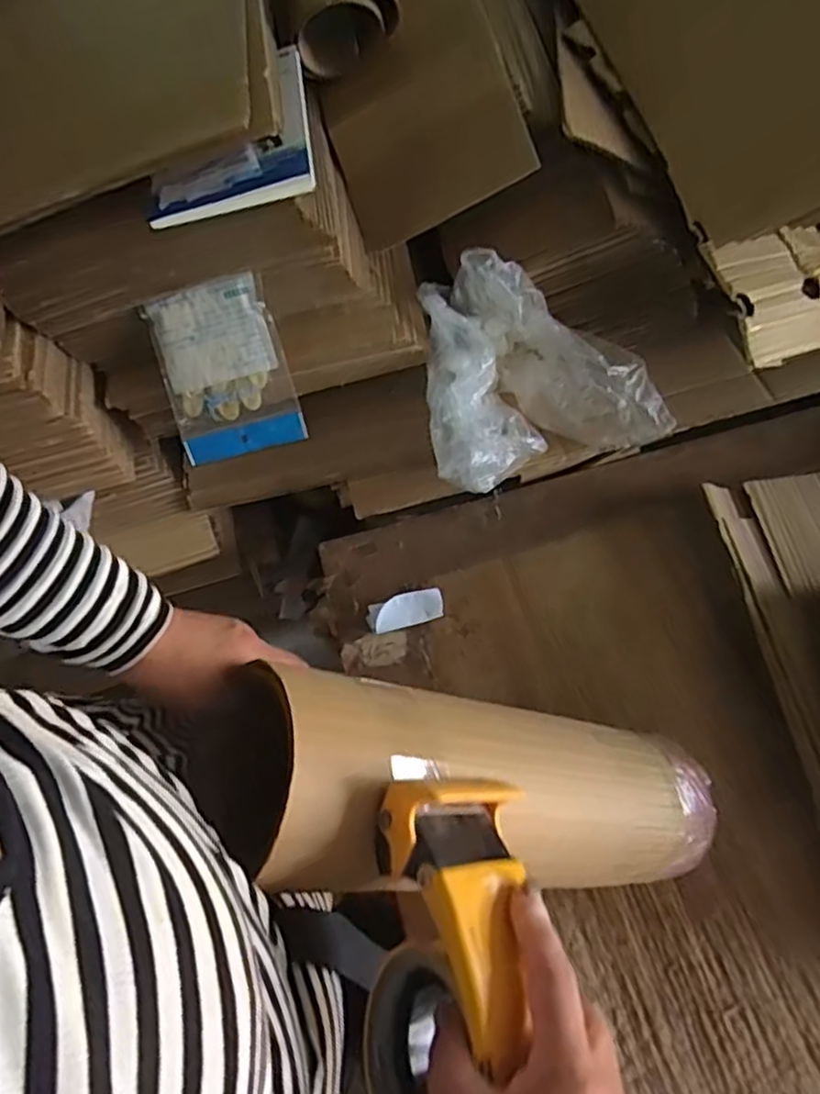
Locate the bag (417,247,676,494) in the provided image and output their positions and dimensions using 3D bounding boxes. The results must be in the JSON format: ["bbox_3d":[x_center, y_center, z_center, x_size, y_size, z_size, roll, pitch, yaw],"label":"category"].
[{"bbox_3d":[0.137,-0.192,0.757,0.248,0.139,0.208,-12,62,1],"label":"bag"}]

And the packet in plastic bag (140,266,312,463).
[{"bbox_3d":[-0.205,-0.191,0.768,0.138,0.015,0.177,-13,105,6],"label":"packet in plastic bag"}]

